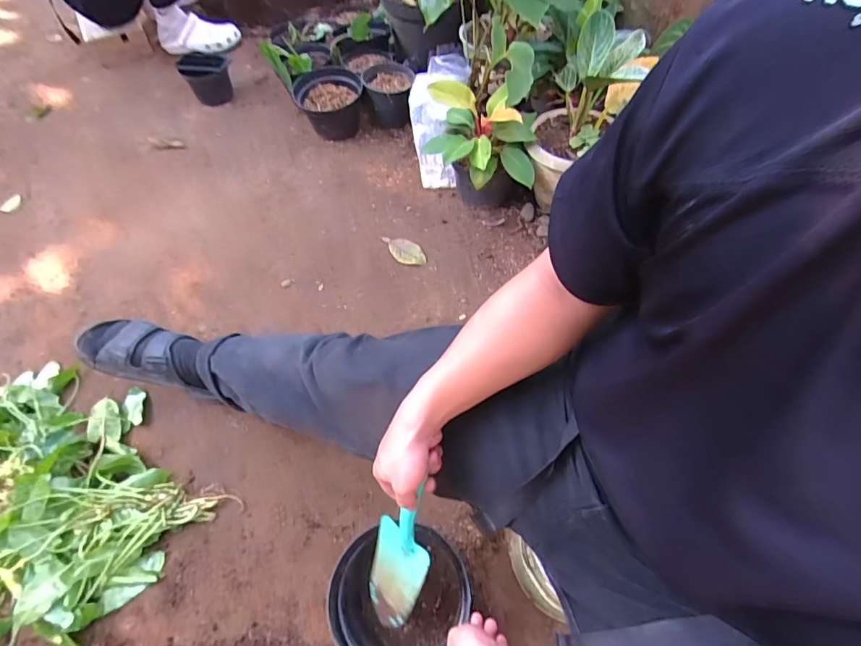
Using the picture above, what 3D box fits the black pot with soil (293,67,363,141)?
[{"bbox_3d":[-0.277,-0.599,1.244,0.178,0.132,0.166,-1,57,2],"label":"black pot with soil"}]

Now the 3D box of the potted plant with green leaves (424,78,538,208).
[{"bbox_3d":[0.112,-0.371,1.000,0.238,0.257,0.182,5,57,6],"label":"potted plant with green leaves"}]

